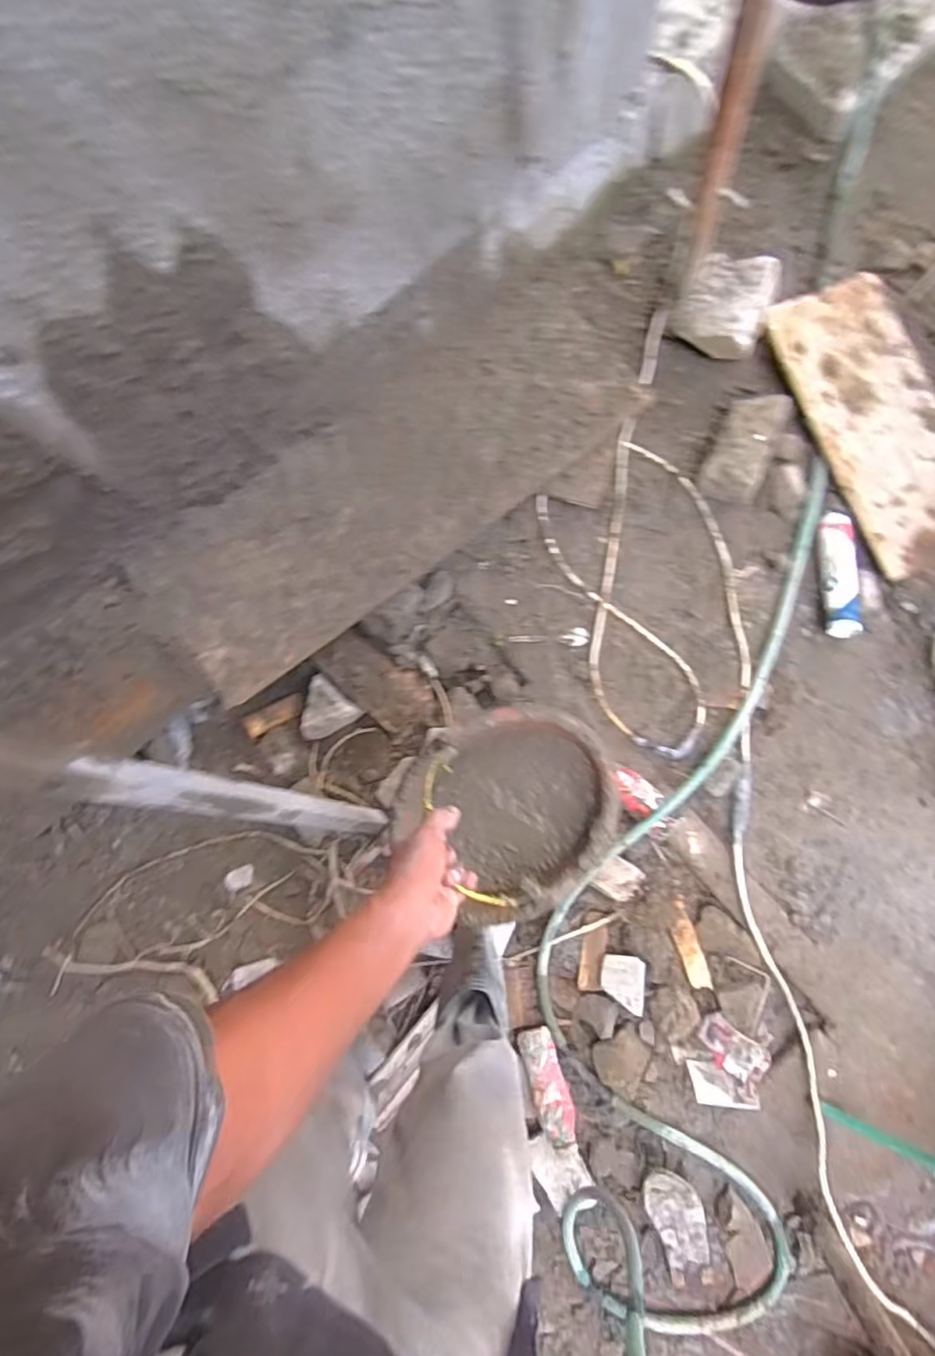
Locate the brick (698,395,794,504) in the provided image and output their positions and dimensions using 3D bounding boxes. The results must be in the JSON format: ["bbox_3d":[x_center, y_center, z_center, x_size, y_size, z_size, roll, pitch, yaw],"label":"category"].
[{"bbox_3d":[0.524,-0.443,1.166,0.105,0.068,0.233,23,85,8],"label":"brick"}]

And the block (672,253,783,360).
[{"bbox_3d":[0.497,-0.718,1.193,0.163,0.087,0.172,20,89,9],"label":"block"}]

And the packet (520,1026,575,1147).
[{"bbox_3d":[0.144,0.715,1.080,0.065,0.050,0.173,-20,83,6],"label":"packet"}]

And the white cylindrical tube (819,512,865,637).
[{"bbox_3d":[0.668,-0.189,1.112,0.055,0.058,0.235,-1,85,8],"label":"white cylindrical tube"}]

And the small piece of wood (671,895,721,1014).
[{"bbox_3d":[0.398,0.492,1.097,0.041,0.008,0.195,-17,84,6],"label":"small piece of wood"}]

